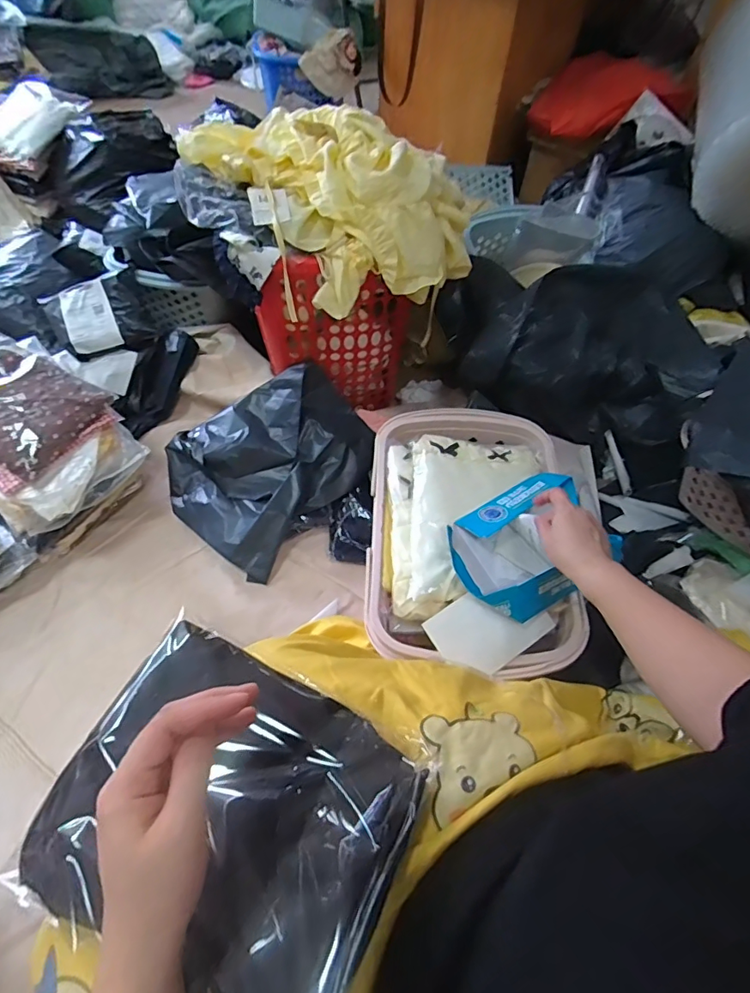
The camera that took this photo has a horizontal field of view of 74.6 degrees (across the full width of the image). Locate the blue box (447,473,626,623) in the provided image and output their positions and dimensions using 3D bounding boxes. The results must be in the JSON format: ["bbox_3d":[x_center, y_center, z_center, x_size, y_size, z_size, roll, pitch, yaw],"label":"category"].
[{"bbox_3d":[0.207,0.064,0.672,0.230,0.056,0.160,-24,60,-19],"label":"blue box"}]

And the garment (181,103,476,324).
[{"bbox_3d":[-0.067,-0.493,0.819,0.322,0.173,0.424,-33,63,-23],"label":"garment"}]

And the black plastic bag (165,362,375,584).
[{"bbox_3d":[-0.209,-0.088,0.992,0.331,0.152,0.398,40,62,22],"label":"black plastic bag"}]

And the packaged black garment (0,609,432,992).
[{"bbox_3d":[-0.111,0.228,0.358,0.260,0.043,0.207,26,58,14],"label":"packaged black garment"}]

